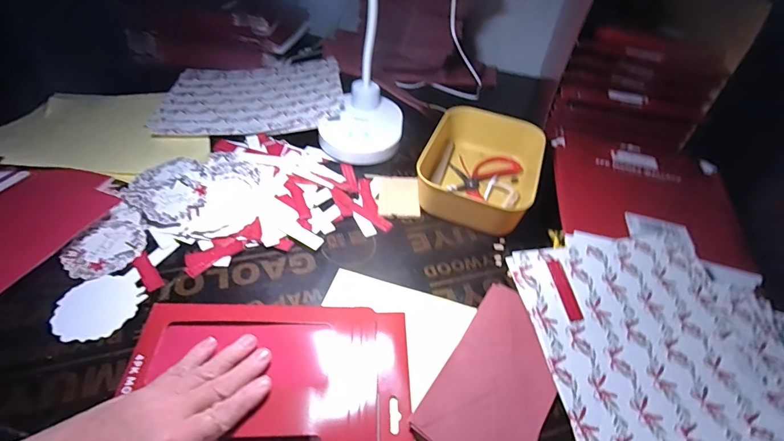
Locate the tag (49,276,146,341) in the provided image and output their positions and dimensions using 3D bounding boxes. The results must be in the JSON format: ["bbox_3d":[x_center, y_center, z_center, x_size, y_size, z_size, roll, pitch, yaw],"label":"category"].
[{"bbox_3d":[-0.275,0.081,0.380,0.068,0.004,0.068,2,46,-6],"label":"tag"}]

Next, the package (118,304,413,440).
[{"bbox_3d":[-0.098,0.153,0.319,0.226,0.016,0.193,2,46,-5],"label":"package"}]

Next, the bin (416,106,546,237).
[{"bbox_3d":[0.116,-0.073,0.536,0.135,0.056,0.193,19,47,11],"label":"bin"}]

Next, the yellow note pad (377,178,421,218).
[{"bbox_3d":[0.009,-0.032,0.520,0.051,0.004,0.074,2,46,-5],"label":"yellow note pad"}]

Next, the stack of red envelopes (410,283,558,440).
[{"bbox_3d":[0.098,0.137,0.360,0.091,0.008,0.173,28,49,19],"label":"stack of red envelopes"}]

